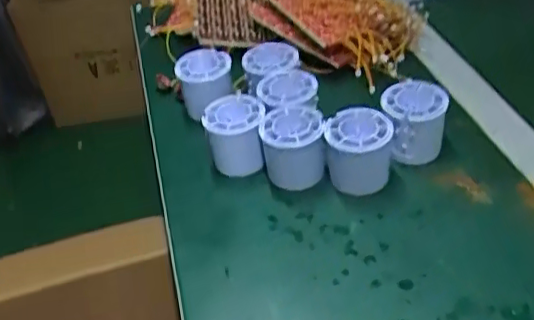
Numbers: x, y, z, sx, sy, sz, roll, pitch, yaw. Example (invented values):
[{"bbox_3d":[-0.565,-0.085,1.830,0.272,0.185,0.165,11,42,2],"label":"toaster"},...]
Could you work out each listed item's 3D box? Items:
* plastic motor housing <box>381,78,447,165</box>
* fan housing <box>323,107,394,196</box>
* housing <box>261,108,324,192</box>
[{"bbox_3d":[0.127,-0.030,0.532,0.054,0.052,0.063,3,39,11],"label":"plastic motor housing"},{"bbox_3d":[0.078,-0.004,0.512,0.057,0.057,0.054,-4,40,4],"label":"fan housing"},{"bbox_3d":[0.022,-0.012,0.531,0.050,0.056,0.053,-9,40,-1],"label":"housing"}]

